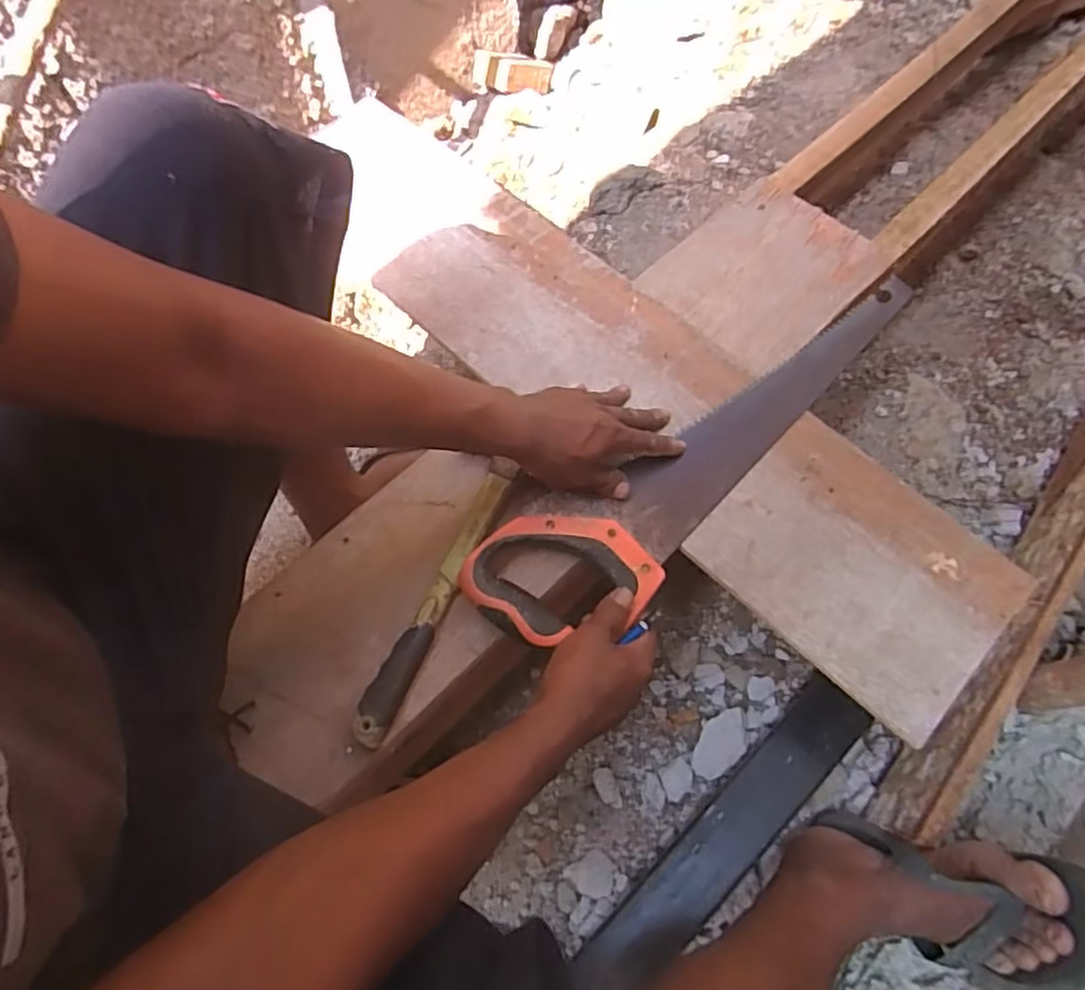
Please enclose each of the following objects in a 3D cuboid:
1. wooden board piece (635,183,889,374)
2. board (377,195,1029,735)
[{"bbox_3d":[0.227,-0.233,0.698,0.221,0.018,0.181,-41,70,-15],"label":"wooden board piece"},{"bbox_3d":[0.117,-0.069,0.607,0.175,0.014,0.620,-42,71,-15],"label":"board"}]

